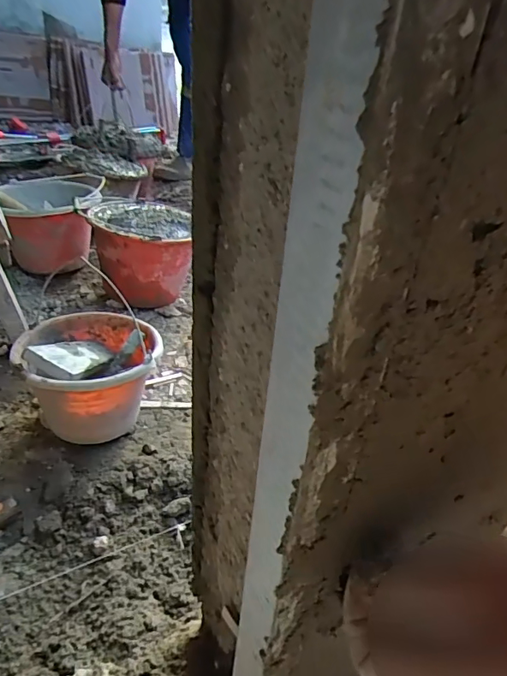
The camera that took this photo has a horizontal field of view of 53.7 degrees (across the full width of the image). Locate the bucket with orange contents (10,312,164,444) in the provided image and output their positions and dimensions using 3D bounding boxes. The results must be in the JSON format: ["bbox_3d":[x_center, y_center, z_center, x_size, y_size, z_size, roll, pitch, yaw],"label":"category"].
[{"bbox_3d":[-0.293,0.060,0.915,0.229,0.171,0.230,4,36,-3],"label":"bucket with orange contents"}]

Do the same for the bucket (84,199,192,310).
[{"bbox_3d":[-0.296,-0.222,1.317,0.226,0.208,0.260,-10,39,-20],"label":"bucket"}]

